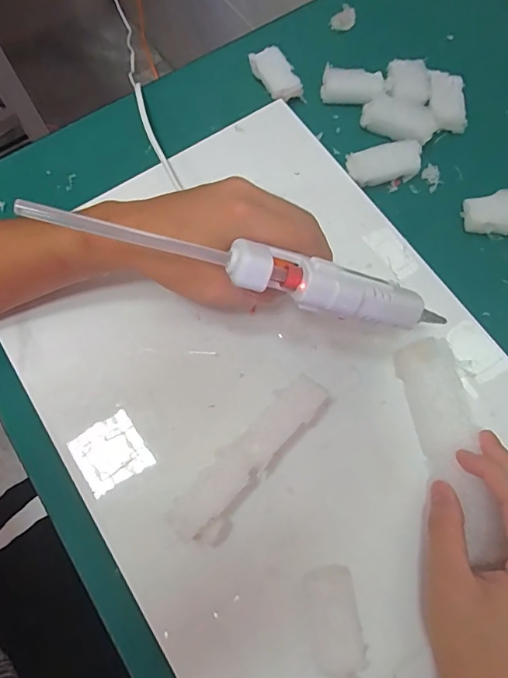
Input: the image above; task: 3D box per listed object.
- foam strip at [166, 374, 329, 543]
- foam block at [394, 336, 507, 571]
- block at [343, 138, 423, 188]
[{"bbox_3d":[-0.001,0.076,0.296,0.031,0.021,0.123,41,76,12],"label":"foam strip"},{"bbox_3d":[0.127,0.068,0.292,0.036,0.028,0.137,-10,71,-4],"label":"foam block"},{"bbox_3d":[0.108,-0.145,0.376,0.061,0.019,0.026,-13,72,-5],"label":"block"}]

